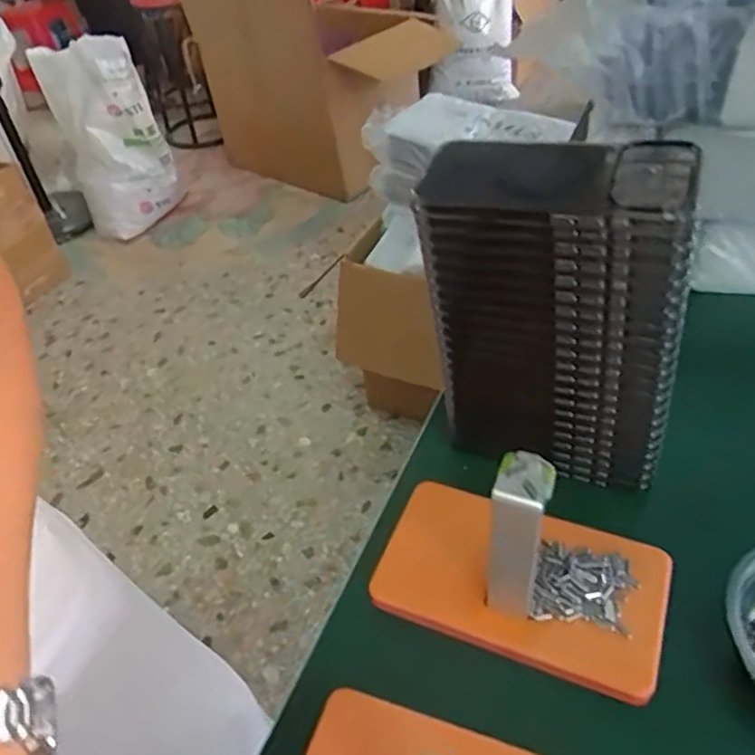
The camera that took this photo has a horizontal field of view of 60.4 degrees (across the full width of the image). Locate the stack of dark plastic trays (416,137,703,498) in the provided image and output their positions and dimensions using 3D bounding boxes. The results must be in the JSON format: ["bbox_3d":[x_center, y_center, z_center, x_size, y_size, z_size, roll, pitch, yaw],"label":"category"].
[{"bbox_3d":[0.113,-0.042,0.426,0.165,0.218,0.078,12,49,17],"label":"stack of dark plastic trays"}]

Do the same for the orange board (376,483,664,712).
[{"bbox_3d":[0.089,0.127,0.417,0.173,0.017,0.102,15,50,19],"label":"orange board"}]

